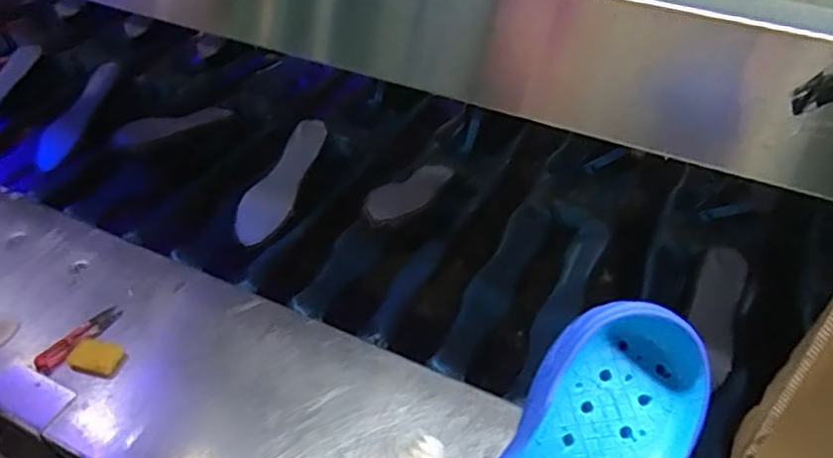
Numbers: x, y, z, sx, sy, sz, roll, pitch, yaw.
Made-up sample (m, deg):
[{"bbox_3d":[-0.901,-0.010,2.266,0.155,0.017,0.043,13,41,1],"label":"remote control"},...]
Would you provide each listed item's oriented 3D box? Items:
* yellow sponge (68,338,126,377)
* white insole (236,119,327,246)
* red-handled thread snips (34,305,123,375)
[{"bbox_3d":[-0.337,0.136,0.679,0.053,0.009,0.037,14,43,13],"label":"yellow sponge"},{"bbox_3d":[-0.195,-0.070,0.934,0.068,0.017,0.209,20,68,19],"label":"white insole"},{"bbox_3d":[-0.367,0.117,0.700,0.027,0.008,0.099,25,46,23],"label":"red-handled thread snips"}]

